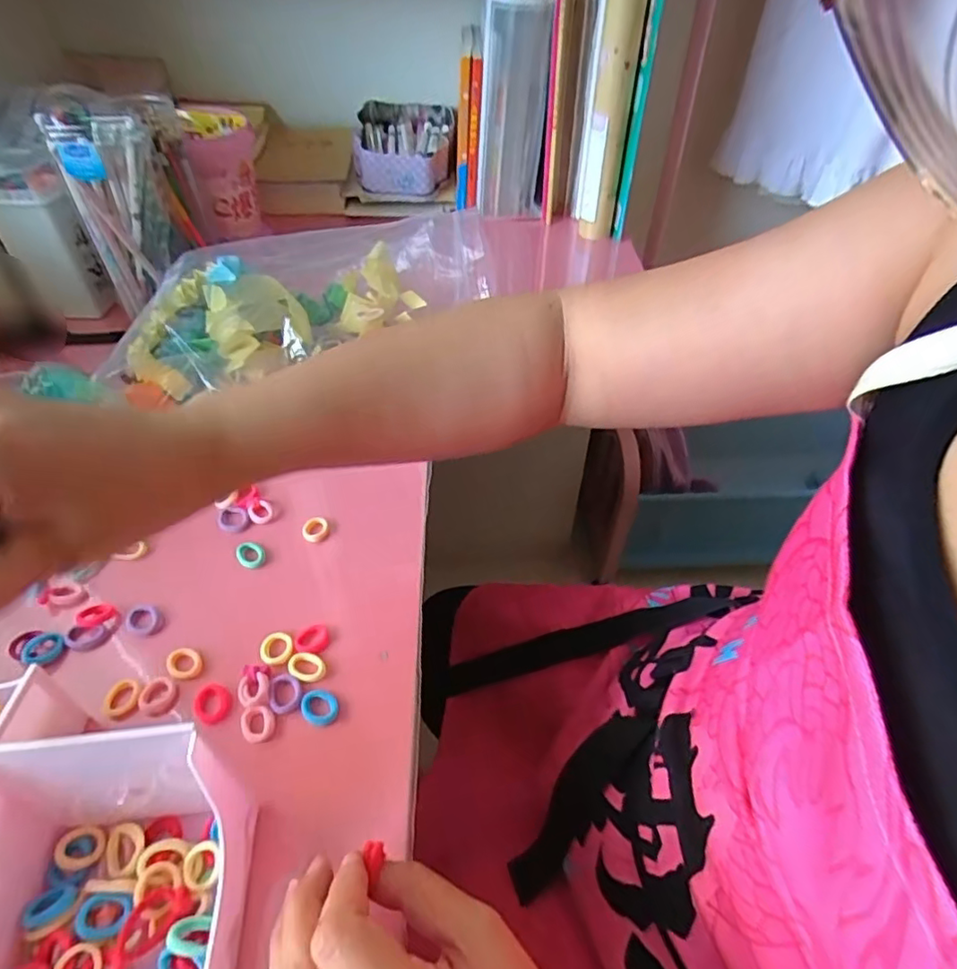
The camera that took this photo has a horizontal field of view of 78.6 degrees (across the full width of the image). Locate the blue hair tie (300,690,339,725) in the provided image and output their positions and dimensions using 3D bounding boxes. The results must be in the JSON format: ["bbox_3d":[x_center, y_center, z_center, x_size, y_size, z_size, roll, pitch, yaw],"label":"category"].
[{"bbox_3d":[-0.088,0.124,0.325,0.020,0.005,0.018,32,53,27],"label":"blue hair tie"}]

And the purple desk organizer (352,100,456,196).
[{"bbox_3d":[-0.105,-0.481,0.834,0.135,0.074,0.203,-5,46,-6],"label":"purple desk organizer"}]

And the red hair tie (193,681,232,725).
[{"bbox_3d":[-0.148,0.121,0.325,0.024,0.007,0.019,36,55,29],"label":"red hair tie"}]

